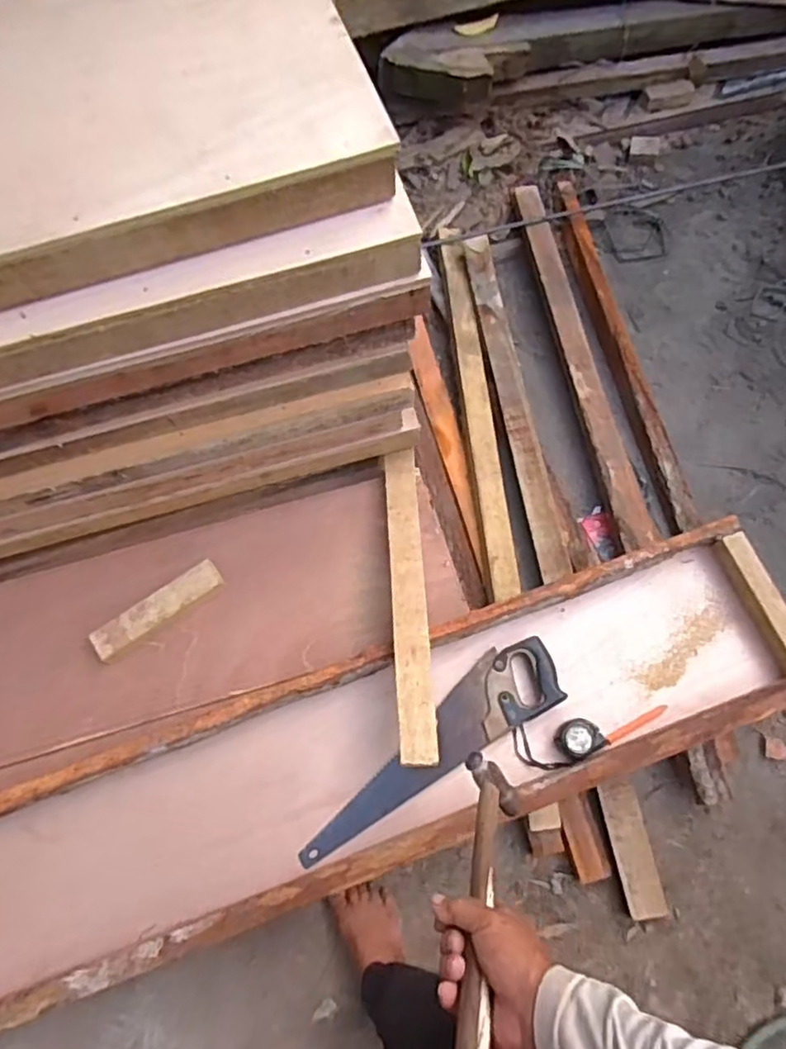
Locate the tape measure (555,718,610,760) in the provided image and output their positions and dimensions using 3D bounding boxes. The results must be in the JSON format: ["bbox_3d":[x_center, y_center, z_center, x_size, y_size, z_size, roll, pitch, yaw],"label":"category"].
[{"bbox_3d":[0.294,0.334,1.007,0.068,0.035,0.056,-24,71,-9],"label":"tape measure"}]

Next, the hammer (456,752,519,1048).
[{"bbox_3d":[0.081,0.335,0.566,0.055,0.038,0.285,14,29,5],"label":"hammer"}]

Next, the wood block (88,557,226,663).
[{"bbox_3d":[-0.402,0.145,1.094,0.229,0.031,0.053,-35,73,-12],"label":"wood block"}]

